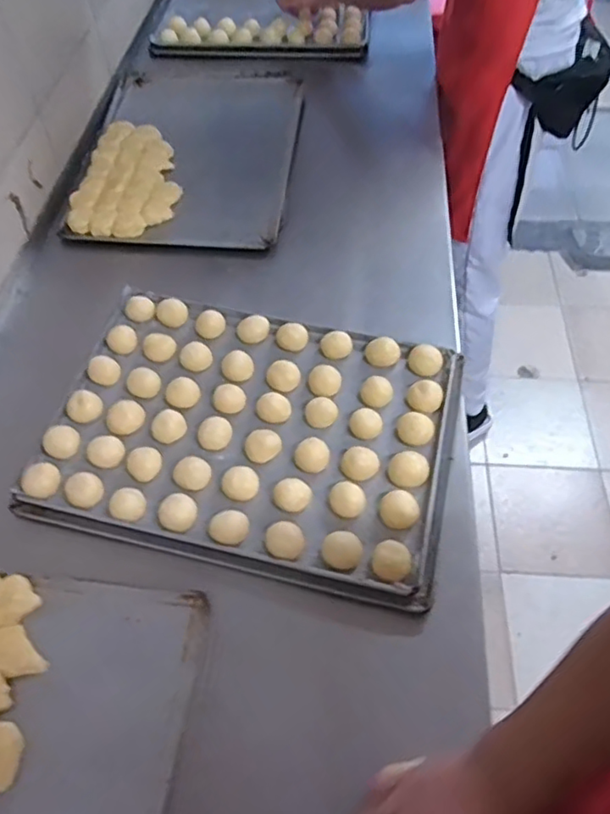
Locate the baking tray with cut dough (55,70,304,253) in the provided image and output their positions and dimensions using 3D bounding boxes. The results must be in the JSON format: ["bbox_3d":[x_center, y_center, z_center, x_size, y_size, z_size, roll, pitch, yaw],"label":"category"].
[{"bbox_3d":[-0.190,-0.444,1.015,0.337,0.031,0.489,4,54,4],"label":"baking tray with cut dough"}]

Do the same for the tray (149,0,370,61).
[{"bbox_3d":[-0.094,-0.878,1.339,0.463,0.039,0.396,4,54,4],"label":"tray"}]

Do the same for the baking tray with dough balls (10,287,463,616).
[{"bbox_3d":[-0.060,0.021,0.683,0.440,0.033,0.321,11,55,9],"label":"baking tray with dough balls"}]

